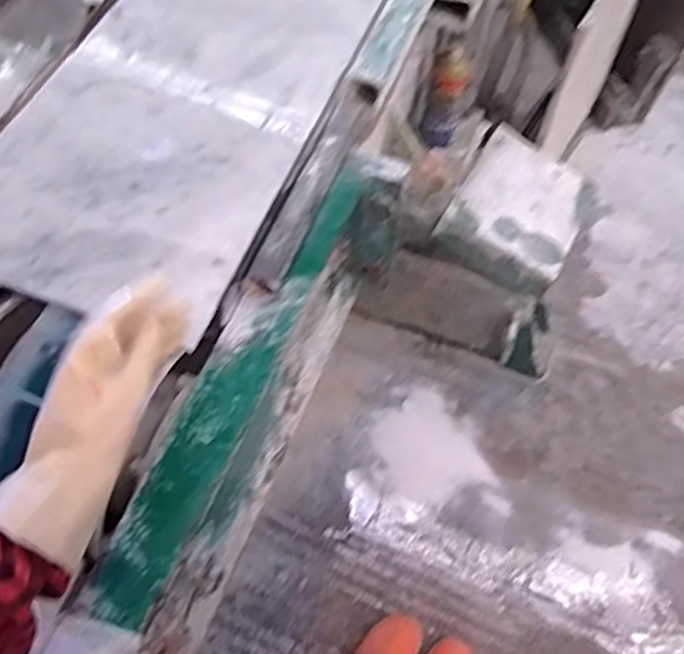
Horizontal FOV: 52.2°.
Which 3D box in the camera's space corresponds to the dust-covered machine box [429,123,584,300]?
[{"bbox_3d":[0.320,-0.216,1.244,0.214,0.065,0.269,28,63,12],"label":"dust-covered machine box"}]

